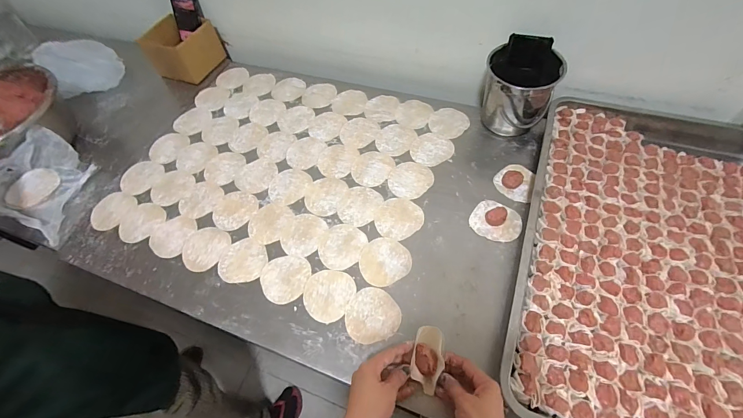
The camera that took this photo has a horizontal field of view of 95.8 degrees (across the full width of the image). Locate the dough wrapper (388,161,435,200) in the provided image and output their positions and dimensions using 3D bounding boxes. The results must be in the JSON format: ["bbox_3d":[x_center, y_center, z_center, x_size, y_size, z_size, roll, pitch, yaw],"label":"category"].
[{"bbox_3d":[0.074,-0.058,0.653,0.081,0.004,0.084,-2,58,4],"label":"dough wrapper"}]

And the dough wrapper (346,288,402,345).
[{"bbox_3d":[0.001,0.165,0.526,0.082,0.004,0.080,-2,58,4],"label":"dough wrapper"}]

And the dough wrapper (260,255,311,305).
[{"bbox_3d":[-0.147,0.116,0.566,0.082,0.004,0.082,-1,59,2],"label":"dough wrapper"}]

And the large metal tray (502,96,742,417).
[{"bbox_3d":[0.446,0.061,0.524,0.387,0.060,0.611,17,61,15],"label":"large metal tray"}]

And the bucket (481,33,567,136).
[{"bbox_3d":[0.291,-0.237,0.664,0.122,0.149,0.122,-2,58,4],"label":"bucket"}]

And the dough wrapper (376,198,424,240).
[{"bbox_3d":[0.049,0.015,0.608,0.085,0.004,0.085,-2,58,4],"label":"dough wrapper"}]

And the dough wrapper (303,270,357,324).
[{"bbox_3d":[-0.071,0.138,0.544,0.078,0.004,0.082,-1,59,2],"label":"dough wrapper"}]

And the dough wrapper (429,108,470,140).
[{"bbox_3d":[0.166,-0.187,0.725,0.083,0.006,0.082,35,67,23],"label":"dough wrapper"}]

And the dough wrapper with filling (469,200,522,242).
[{"bbox_3d":[0.219,0.020,0.587,0.082,0.018,0.068,32,66,22],"label":"dough wrapper with filling"}]

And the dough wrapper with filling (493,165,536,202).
[{"bbox_3d":[0.269,-0.054,0.625,0.068,0.021,0.075,25,63,19],"label":"dough wrapper with filling"}]

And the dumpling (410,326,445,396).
[{"bbox_3d":[0.078,0.206,0.461,0.039,0.017,0.085,6,67,6],"label":"dumpling"}]

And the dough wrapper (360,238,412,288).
[{"bbox_3d":[0.021,0.086,0.567,0.082,0.004,0.082,-2,58,4],"label":"dough wrapper"}]

